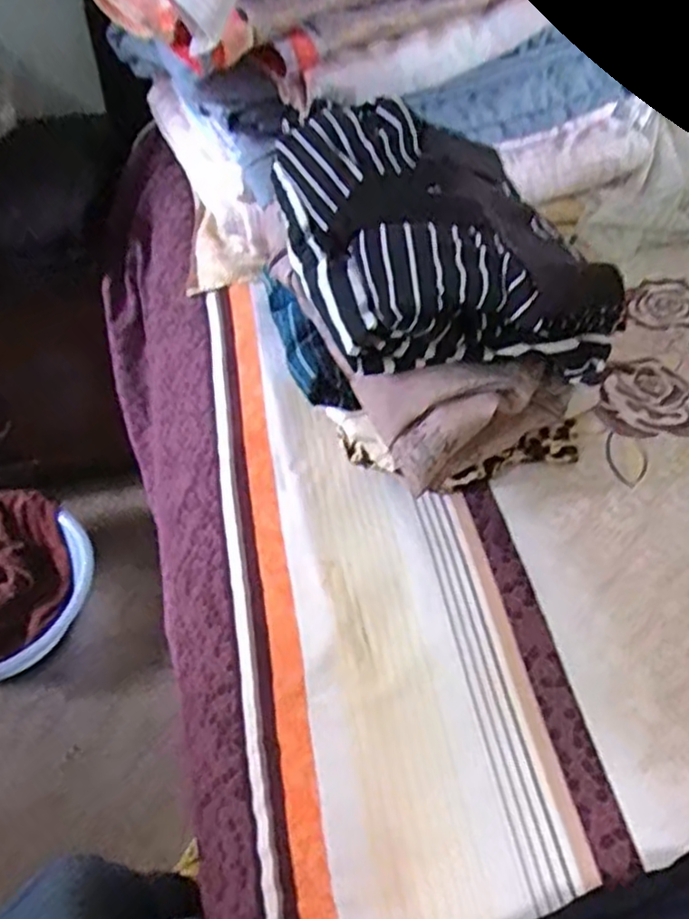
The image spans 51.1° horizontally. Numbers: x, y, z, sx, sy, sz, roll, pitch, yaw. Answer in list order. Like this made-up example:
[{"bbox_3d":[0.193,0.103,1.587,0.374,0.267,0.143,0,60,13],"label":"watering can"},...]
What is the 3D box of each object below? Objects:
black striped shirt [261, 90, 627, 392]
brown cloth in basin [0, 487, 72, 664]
[{"bbox_3d":[0.073,-0.180,0.577,0.215,0.106,0.279,-13,50,-12],"label":"black striped shirt"},{"bbox_3d":[-0.525,0.185,1.151,0.175,0.084,0.270,4,49,3],"label":"brown cloth in basin"}]

